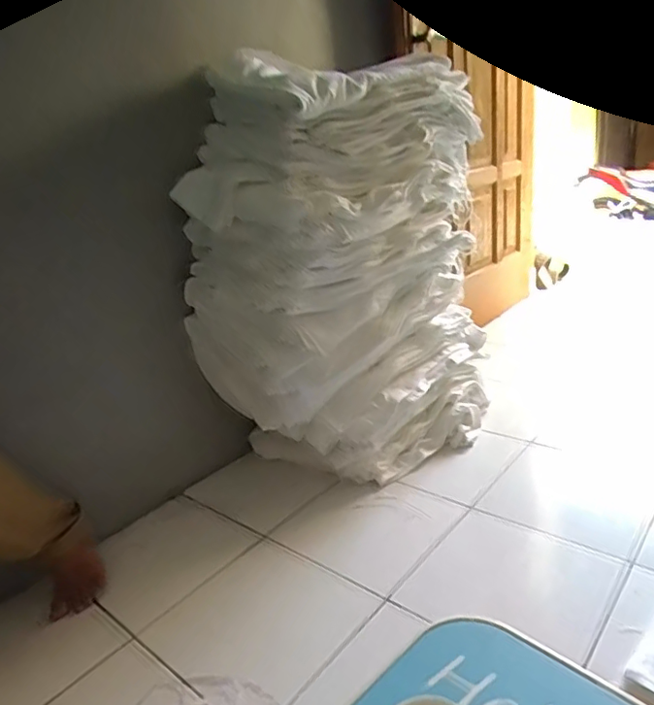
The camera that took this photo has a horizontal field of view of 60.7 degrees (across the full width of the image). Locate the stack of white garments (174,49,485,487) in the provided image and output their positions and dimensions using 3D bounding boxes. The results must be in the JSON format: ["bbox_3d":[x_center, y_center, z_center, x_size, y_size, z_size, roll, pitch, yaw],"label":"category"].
[{"bbox_3d":[0.055,-0.178,1.385,0.497,0.873,0.635,9,26,37],"label":"stack of white garments"}]

